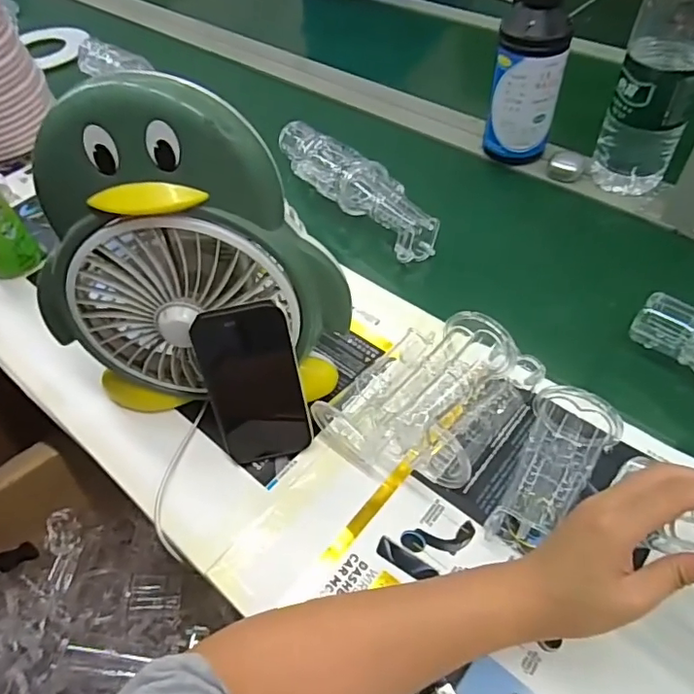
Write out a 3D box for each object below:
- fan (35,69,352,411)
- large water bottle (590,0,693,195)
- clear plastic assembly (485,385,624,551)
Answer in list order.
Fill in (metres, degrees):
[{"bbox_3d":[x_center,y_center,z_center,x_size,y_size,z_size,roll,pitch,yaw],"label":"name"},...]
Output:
[{"bbox_3d":[-0.134,-0.064,0.438,0.254,0.266,0.136,-1,52,4],"label":"fan"},{"bbox_3d":[0.366,-0.322,0.614,0.087,0.318,0.077,-16,53,-8],"label":"large water bottle"},{"bbox_3d":[0.166,0.101,0.446,0.066,0.049,0.143,29,59,24],"label":"clear plastic assembly"}]

